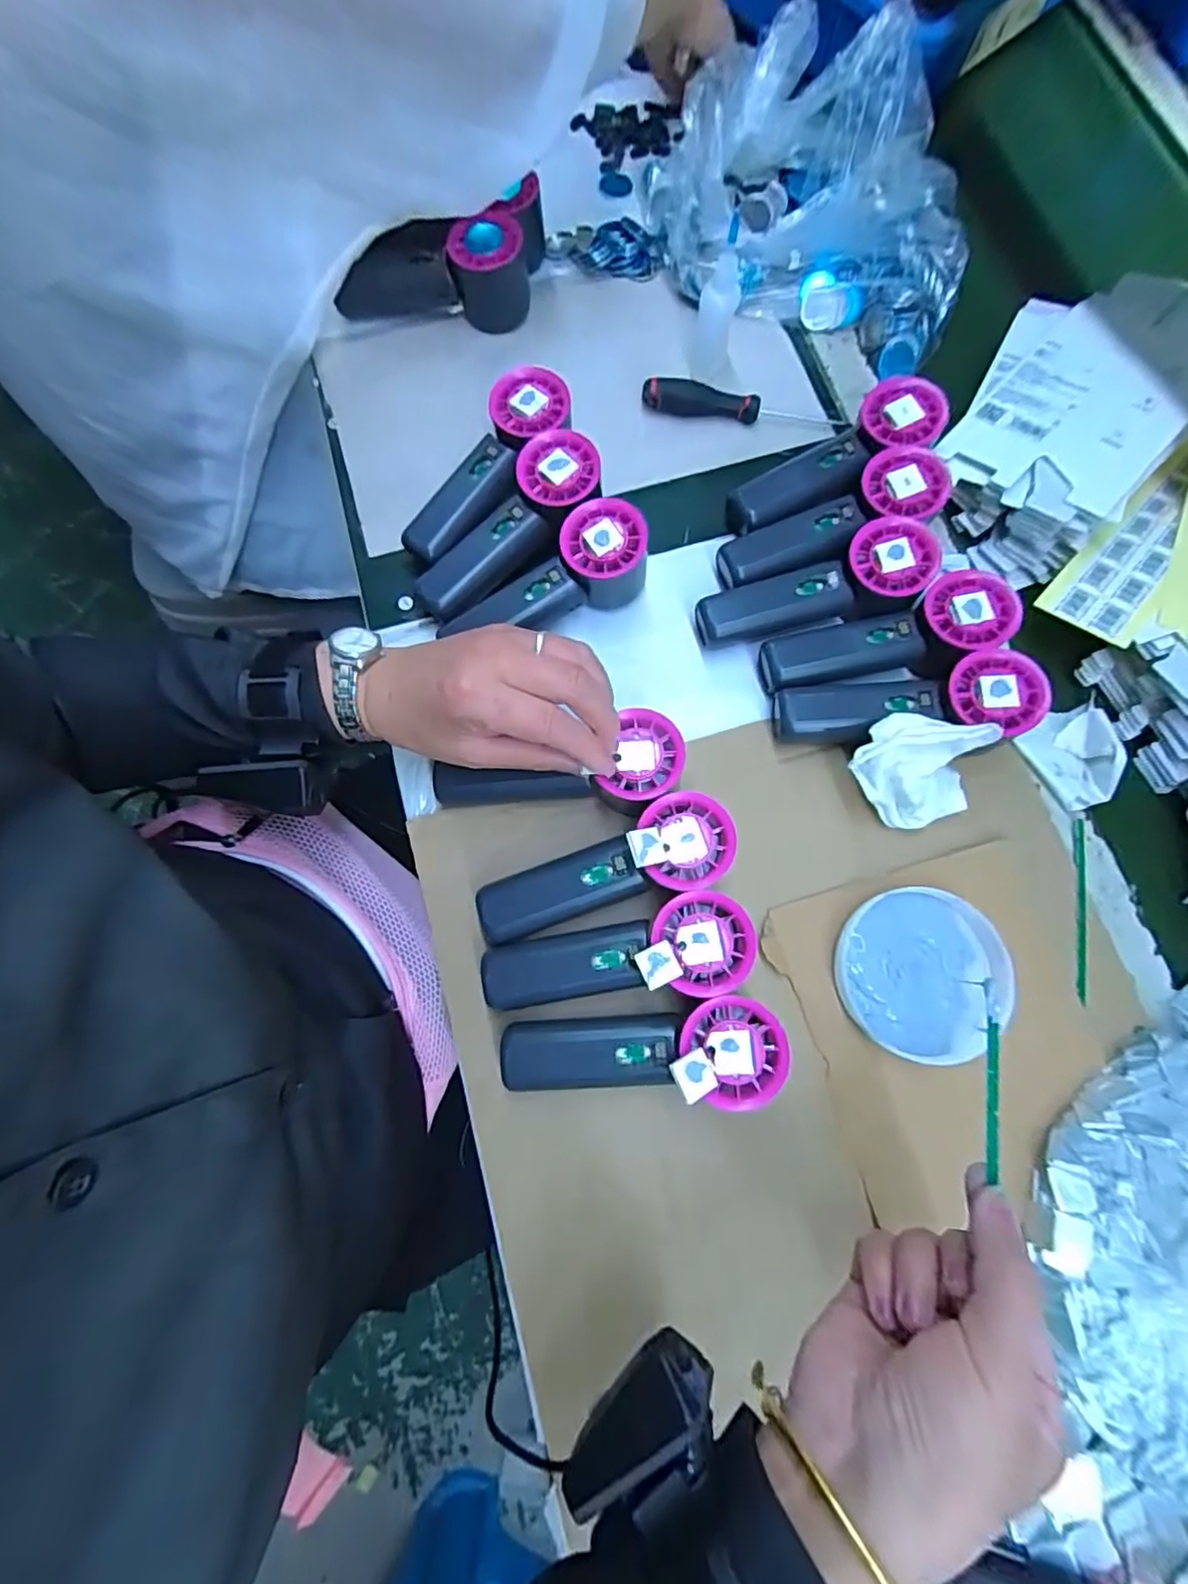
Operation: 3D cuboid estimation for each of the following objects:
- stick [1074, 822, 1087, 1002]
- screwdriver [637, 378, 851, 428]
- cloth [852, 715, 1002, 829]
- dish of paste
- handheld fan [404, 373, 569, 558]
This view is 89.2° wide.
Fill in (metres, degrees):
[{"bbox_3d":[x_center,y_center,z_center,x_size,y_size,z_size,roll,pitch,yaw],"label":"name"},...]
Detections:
[{"bbox_3d":[0.316,0.075,0.391,0.009,0.004,0.116,10,76,3],"label":"stick"},{"bbox_3d":[0.120,-0.306,0.475,0.161,0.023,0.022,7,76,-1],"label":"screwdriver"},{"bbox_3d":[0.202,-0.010,0.378,0.079,0.025,0.074,-15,120,-4],"label":"cloth"},{"bbox_3d":[0.200,0.111,0.369,0.099,0.016,0.097,0,76,0],"label":"dish of paste"},{"bbox_3d":[-0.079,-0.231,0.438,0.152,0.054,0.055,-44,81,-12],"label":"handheld fan"}]

